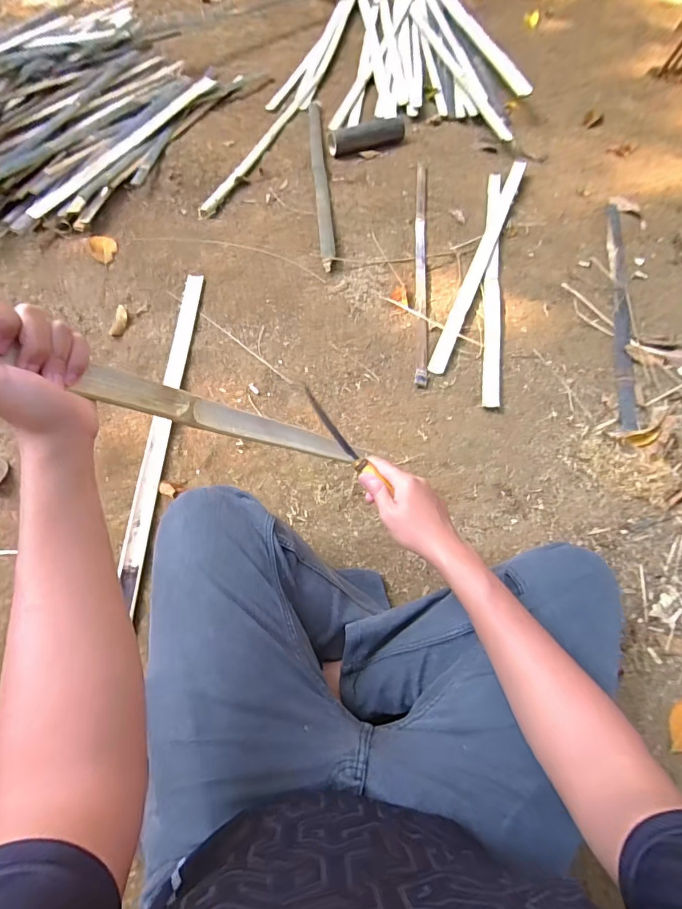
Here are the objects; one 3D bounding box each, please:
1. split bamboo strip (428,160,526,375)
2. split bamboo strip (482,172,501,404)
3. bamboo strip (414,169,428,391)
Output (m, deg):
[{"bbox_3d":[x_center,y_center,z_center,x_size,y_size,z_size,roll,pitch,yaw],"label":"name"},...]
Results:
[{"bbox_3d":[0.381,-0.538,1.140,0.042,0.022,0.867,21,63,9],"label":"split bamboo strip"},{"bbox_3d":[0.396,-0.484,1.113,0.039,0.020,0.887,10,62,3],"label":"split bamboo strip"},{"bbox_3d":[0.215,-0.539,1.152,0.031,0.013,0.875,5,65,3],"label":"bamboo strip"}]

